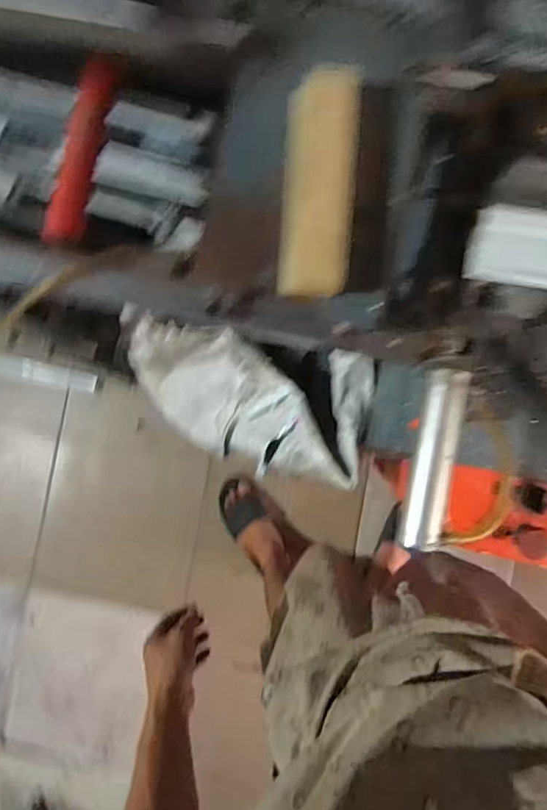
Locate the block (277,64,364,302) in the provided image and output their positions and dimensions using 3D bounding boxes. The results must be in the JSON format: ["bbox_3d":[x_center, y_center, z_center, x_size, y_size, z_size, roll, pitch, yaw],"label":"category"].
[{"bbox_3d":[0.040,-0.187,0.485,0.063,0.042,0.171,4,87,2],"label":"block"}]

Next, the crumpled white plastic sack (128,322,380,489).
[{"bbox_3d":[-0.089,-0.023,0.950,0.532,0.271,0.229,16,87,31],"label":"crumpled white plastic sack"}]

